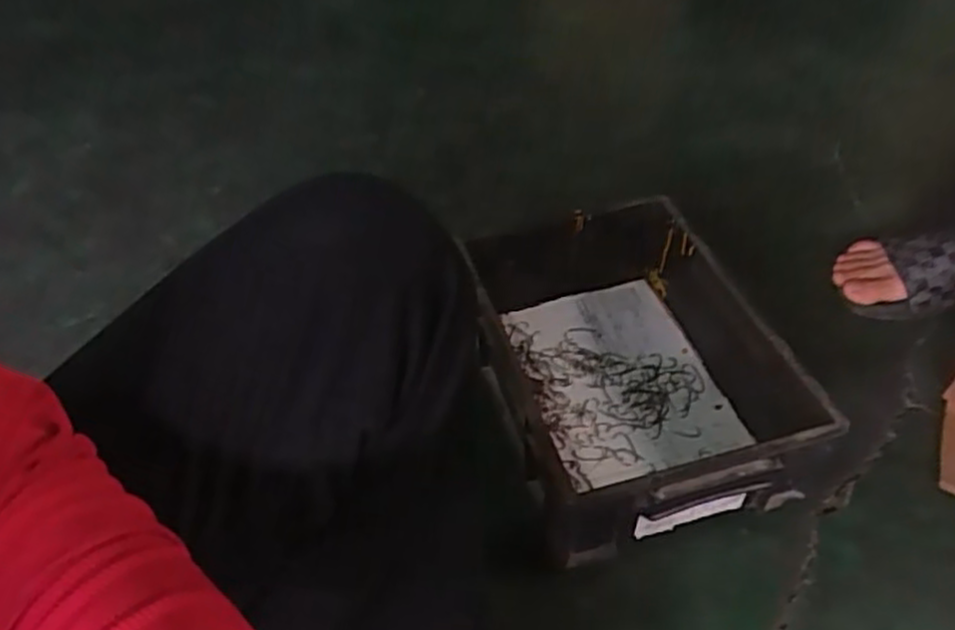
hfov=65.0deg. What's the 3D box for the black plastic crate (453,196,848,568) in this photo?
[{"bbox_3d":[0.147,0.041,0.735,0.263,0.117,0.352,-10,47,-8],"label":"black plastic crate"}]

